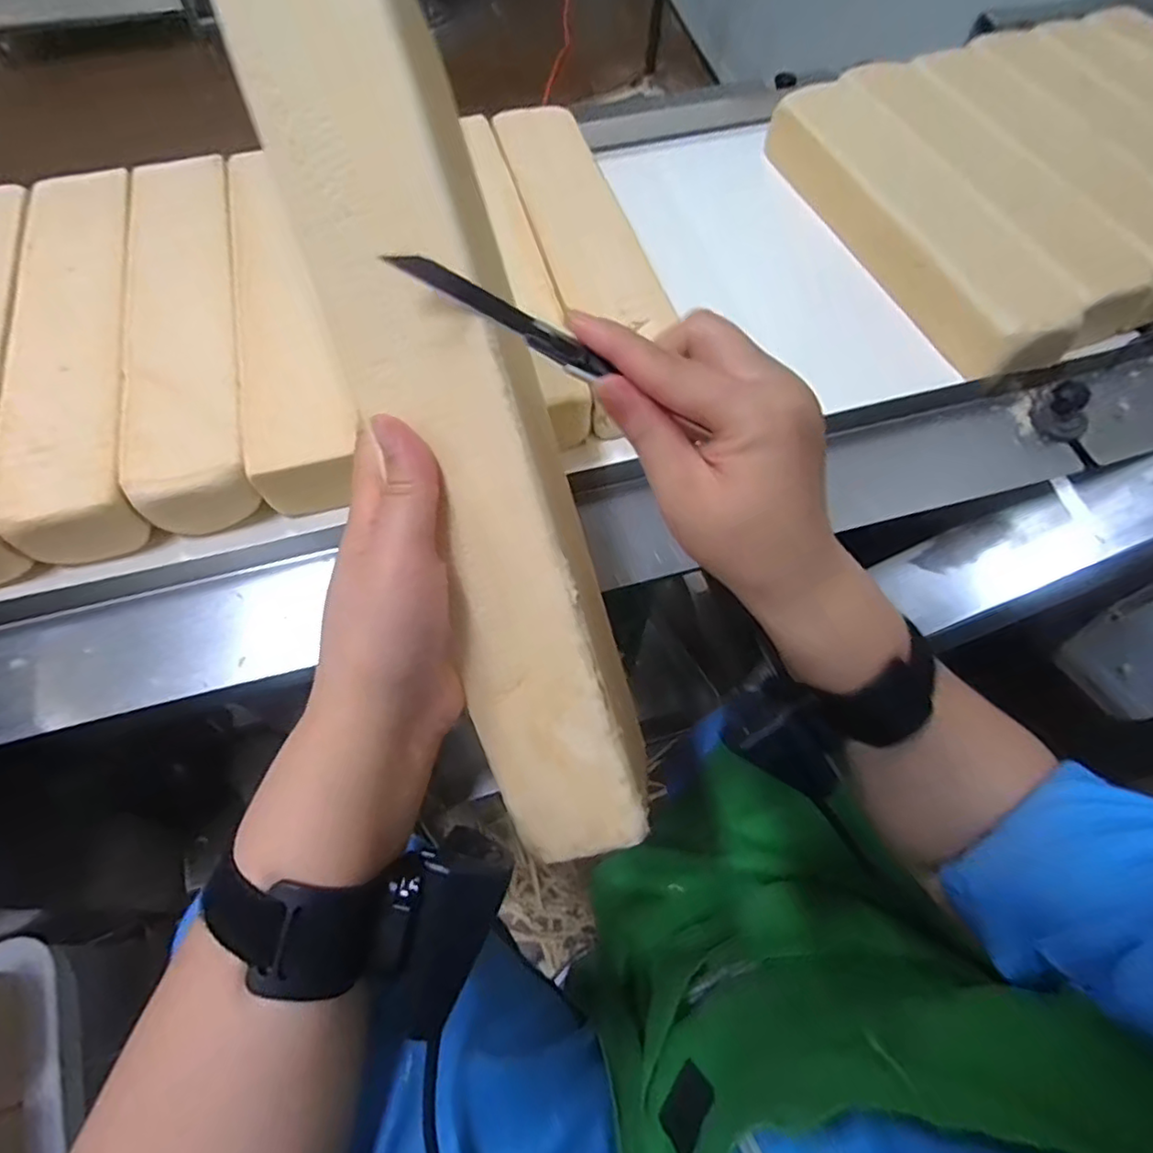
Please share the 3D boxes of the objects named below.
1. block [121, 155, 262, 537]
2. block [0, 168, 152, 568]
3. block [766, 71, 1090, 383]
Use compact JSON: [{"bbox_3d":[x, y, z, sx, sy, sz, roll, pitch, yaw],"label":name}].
[{"bbox_3d":[-0.295,-0.196,0.489,0.075,0.050,0.359,-14,63,-9],"label":"block"},{"bbox_3d":[-0.371,-0.176,0.479,0.077,0.054,0.354,-15,63,-9],"label":"block"},{"bbox_3d":[0.302,-0.319,0.566,0.084,0.072,0.356,-19,64,-11],"label":"block"}]

